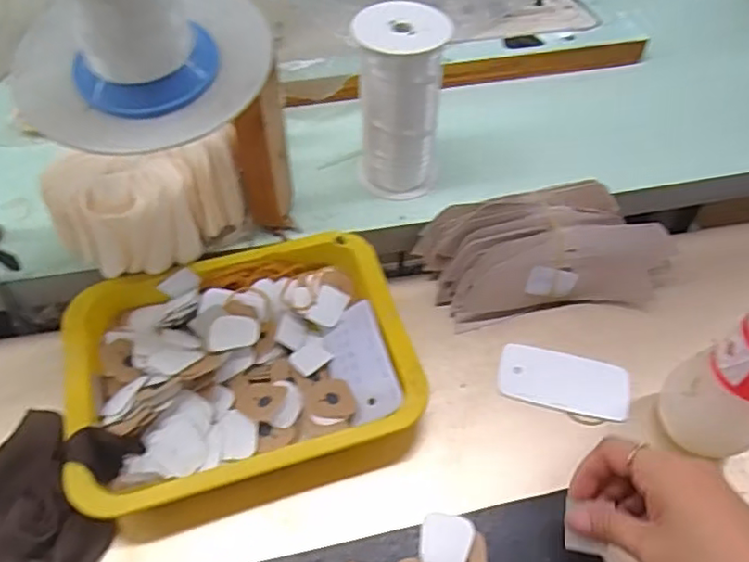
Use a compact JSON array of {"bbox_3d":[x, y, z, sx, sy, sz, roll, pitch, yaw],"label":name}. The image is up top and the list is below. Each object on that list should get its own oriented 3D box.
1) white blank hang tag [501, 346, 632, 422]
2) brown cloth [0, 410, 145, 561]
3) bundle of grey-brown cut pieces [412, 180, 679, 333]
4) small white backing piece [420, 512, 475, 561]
[{"bbox_3d":[0.153,0.081,0.496,0.100,0.009,0.048,12,55,8],"label":"white blank hang tag"},{"bbox_3d":[-0.232,0.150,0.419,0.104,0.035,0.114,18,56,12],"label":"brown cloth"},{"bbox_3d":[0.157,-0.031,0.546,0.201,0.062,0.100,-10,55,-7],"label":"bundle of grey-brown cut pieces"},{"bbox_3d":[0.047,0.173,0.404,0.034,0.006,0.037,9,55,6],"label":"small white backing piece"}]

